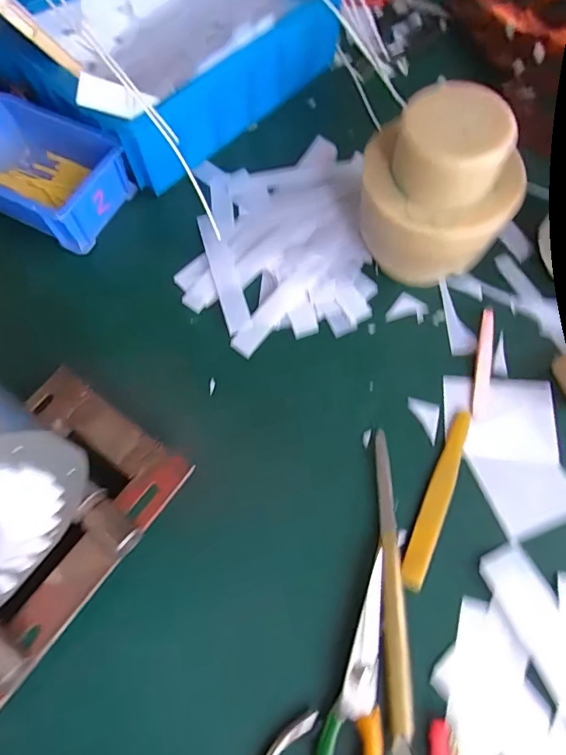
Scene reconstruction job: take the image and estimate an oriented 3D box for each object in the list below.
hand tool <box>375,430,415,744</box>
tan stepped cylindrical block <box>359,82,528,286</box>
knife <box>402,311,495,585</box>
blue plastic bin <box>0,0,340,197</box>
[{"bbox_3d":[0.073,0.130,0.315,0.015,0.004,0.185,0,67,2],"label":"hand tool"},{"bbox_3d":[0.111,-0.130,0.351,0.096,0.133,0.079,-7,67,-1],"label":"tan stepped cylindrical block"},{"bbox_3d":[0.131,0.046,0.348,0.020,0.005,0.219,22,69,11],"label":"knife"},{"bbox_3d":[-0.105,-0.326,0.449,0.278,0.101,0.215,-42,72,-15],"label":"blue plastic bin"}]

